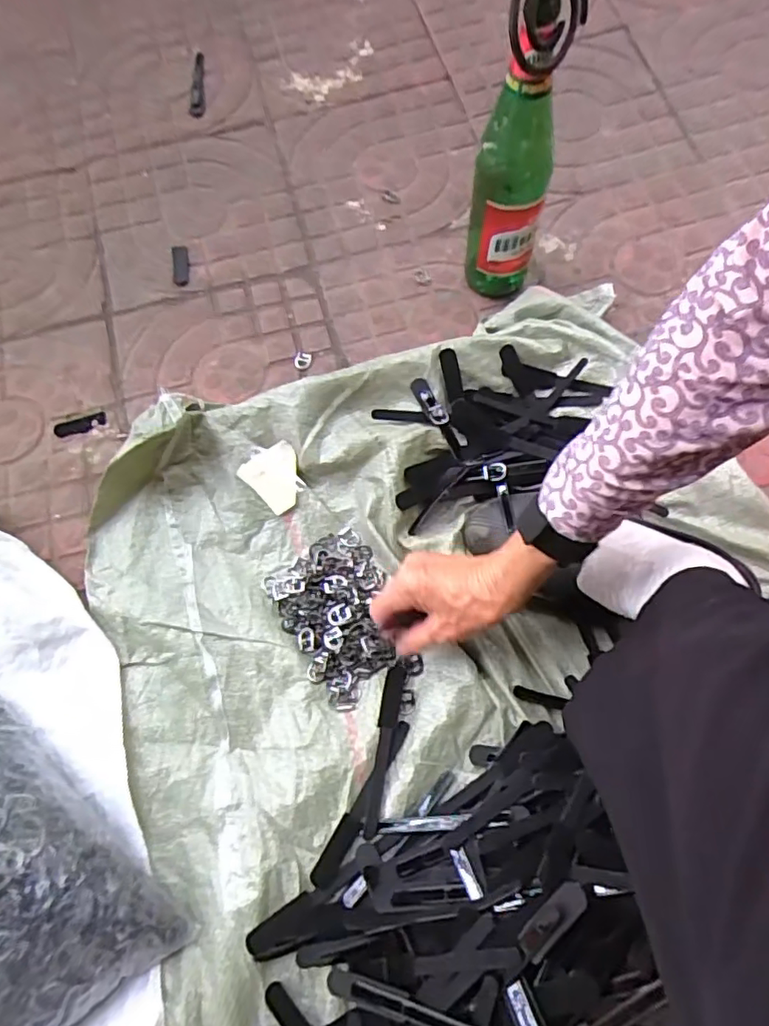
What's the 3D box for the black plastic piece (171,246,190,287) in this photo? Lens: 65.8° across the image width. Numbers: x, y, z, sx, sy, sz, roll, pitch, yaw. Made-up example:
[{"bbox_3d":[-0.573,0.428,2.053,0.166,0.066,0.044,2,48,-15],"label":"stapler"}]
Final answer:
[{"bbox_3d":[-0.245,-0.297,0.714,0.018,0.012,0.060,-8,68,-1],"label":"black plastic piece"}]

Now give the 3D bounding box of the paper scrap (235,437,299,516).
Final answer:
[{"bbox_3d":[-0.103,-0.037,0.581,0.054,0.004,0.059,-45,101,-7],"label":"paper scrap"}]

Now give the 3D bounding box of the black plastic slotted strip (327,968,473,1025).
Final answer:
[{"bbox_3d":[0.025,0.345,0.409,0.140,0.008,0.018,1,66,25],"label":"black plastic slotted strip"}]

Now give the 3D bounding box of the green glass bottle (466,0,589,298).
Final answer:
[{"bbox_3d":[0.122,-0.324,0.548,0.071,0.297,0.069,11,69,6],"label":"green glass bottle"}]

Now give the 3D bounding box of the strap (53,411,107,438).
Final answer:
[{"bbox_3d":[-0.331,-0.096,0.645,0.055,0.004,0.021,-18,69,-6],"label":"strap"}]

